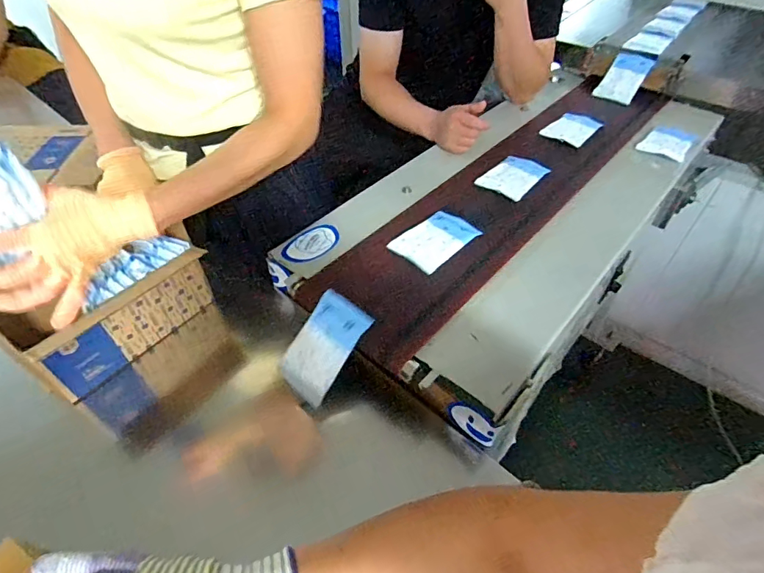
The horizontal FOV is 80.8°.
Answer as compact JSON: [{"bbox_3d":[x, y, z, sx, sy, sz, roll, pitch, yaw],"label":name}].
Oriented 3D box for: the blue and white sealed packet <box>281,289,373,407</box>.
[{"bbox_3d":[-0.081,0.079,0.603,0.085,0.012,0.137,34,90,24],"label":"blue and white sealed packet"}]

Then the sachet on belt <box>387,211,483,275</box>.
[{"bbox_3d":[0.086,-0.078,0.709,0.084,0.013,0.130,36,59,29],"label":"sachet on belt"}]

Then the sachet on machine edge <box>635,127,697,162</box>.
[{"bbox_3d":[0.593,-0.297,0.924,0.130,0.008,0.089,-36,57,-27],"label":"sachet on machine edge"}]

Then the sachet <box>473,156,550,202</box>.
[{"bbox_3d":[0.241,-0.202,0.825,0.091,0.017,0.107,35,58,28],"label":"sachet"}]

